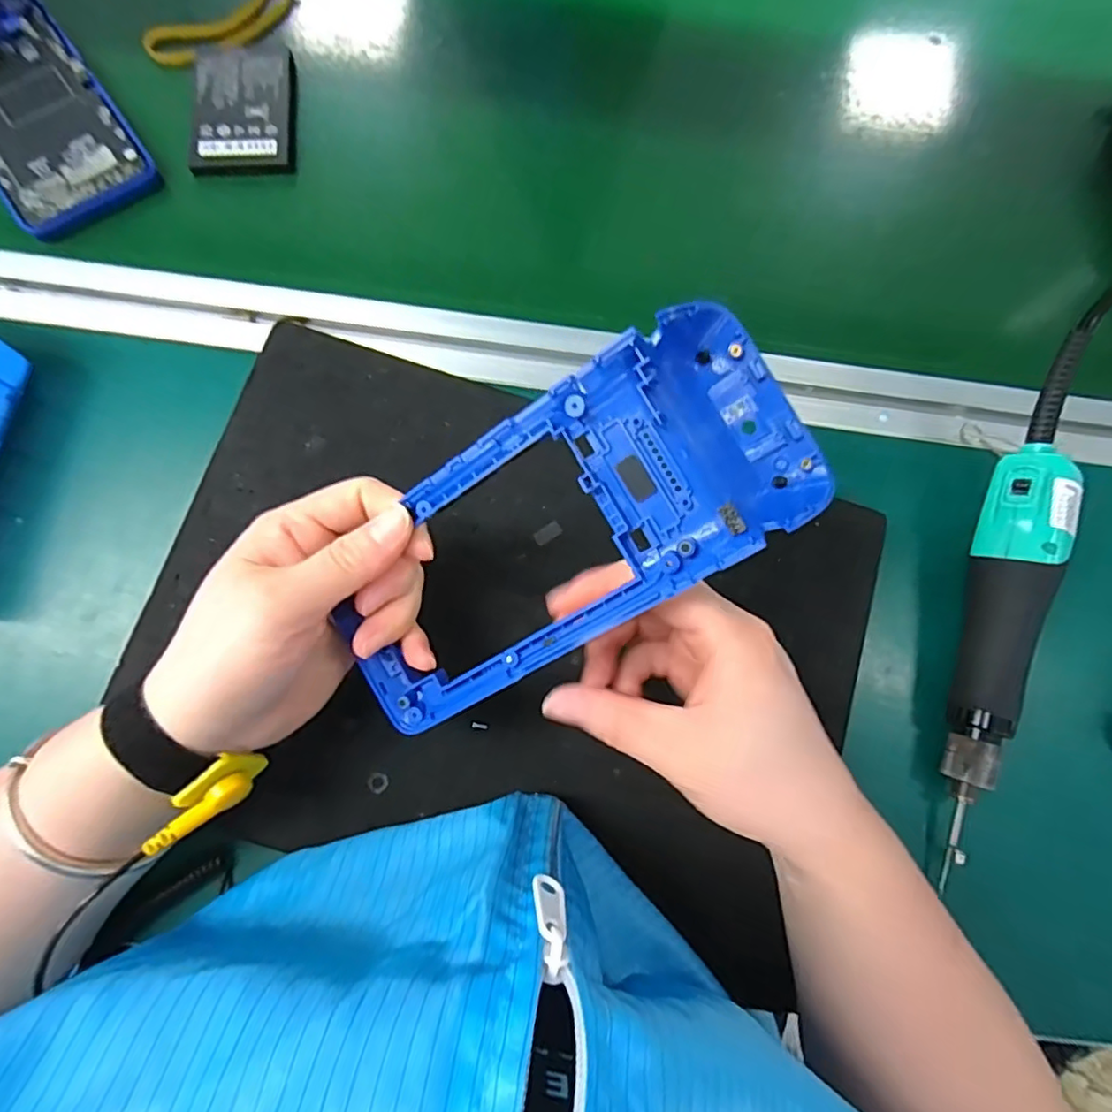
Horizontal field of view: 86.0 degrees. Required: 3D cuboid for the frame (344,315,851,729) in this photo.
[{"bbox_3d":[0.002,-0.010,0.227,0.187,0.035,0.085,-32,87,18],"label":"frame"}]

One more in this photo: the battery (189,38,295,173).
[{"bbox_3d":[-0.192,-0.280,0.371,0.059,0.012,0.094,-2,79,-2],"label":"battery"}]

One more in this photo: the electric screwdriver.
[{"bbox_3d":[0.219,0.050,0.295,0.031,0.048,0.210,15,79,1],"label":"electric screwdriver"}]

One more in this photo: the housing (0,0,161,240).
[{"bbox_3d":[-0.331,-0.296,0.344,0.080,0.048,0.219,-35,82,-8],"label":"housing"}]

